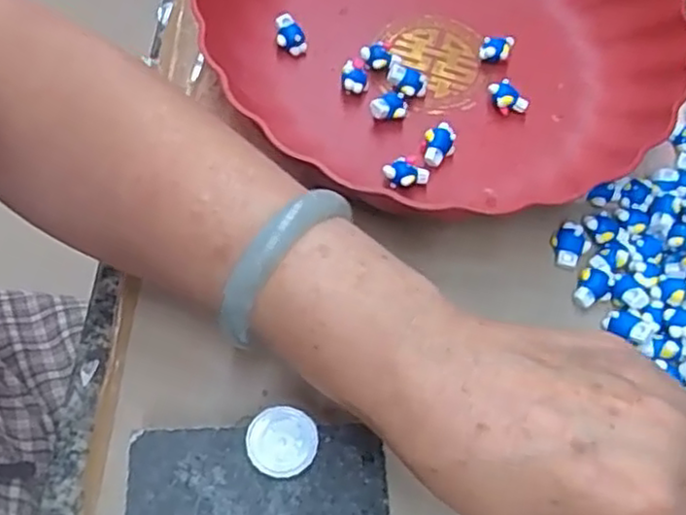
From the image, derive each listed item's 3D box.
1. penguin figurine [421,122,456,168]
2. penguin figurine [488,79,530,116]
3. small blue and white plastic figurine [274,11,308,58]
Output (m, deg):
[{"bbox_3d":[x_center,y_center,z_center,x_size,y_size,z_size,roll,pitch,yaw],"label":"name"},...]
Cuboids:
[{"bbox_3d":[0.049,-0.057,0.354,0.016,0.013,0.022,13,64,3],"label":"penguin figurine"},{"bbox_3d":[0.087,-0.085,0.370,0.012,0.016,0.021,-38,72,-20],"label":"penguin figurine"},{"bbox_3d":[-0.030,-0.121,0.377,0.013,0.013,0.021,-23,67,-14],"label":"small blue and white plastic figurine"}]

